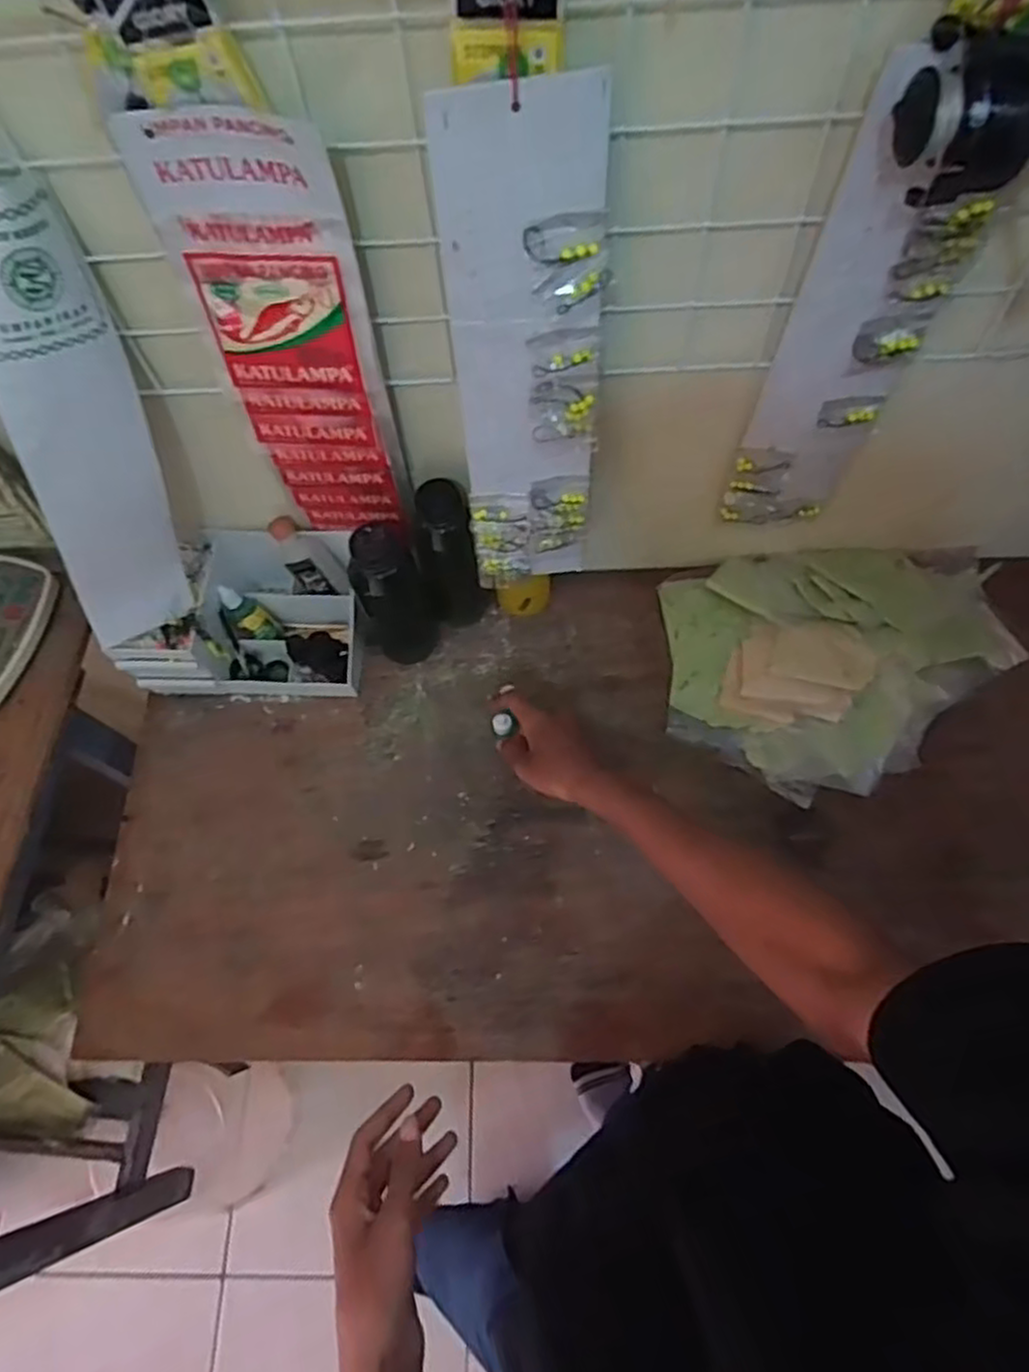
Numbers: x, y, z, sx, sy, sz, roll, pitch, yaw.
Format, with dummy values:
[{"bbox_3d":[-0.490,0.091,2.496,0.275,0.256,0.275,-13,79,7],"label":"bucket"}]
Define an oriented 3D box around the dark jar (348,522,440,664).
[{"bbox_3d":[-0.120,-0.092,0.739,0.067,0.188,0.067,-19,66,-5],"label":"dark jar"}]

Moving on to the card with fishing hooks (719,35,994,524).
[{"bbox_3d":[0.244,-0.238,0.560,0.097,0.402,0.024,8,68,4],"label":"card with fishing hooks"}]

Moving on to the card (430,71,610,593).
[{"bbox_3d":[0.011,-0.204,0.554,0.101,0.405,0.018,-4,60,-1],"label":"card"}]

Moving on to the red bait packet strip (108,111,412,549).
[{"bbox_3d":[-0.155,-0.225,0.561,0.111,0.359,0.019,2,64,3],"label":"red bait packet strip"}]

